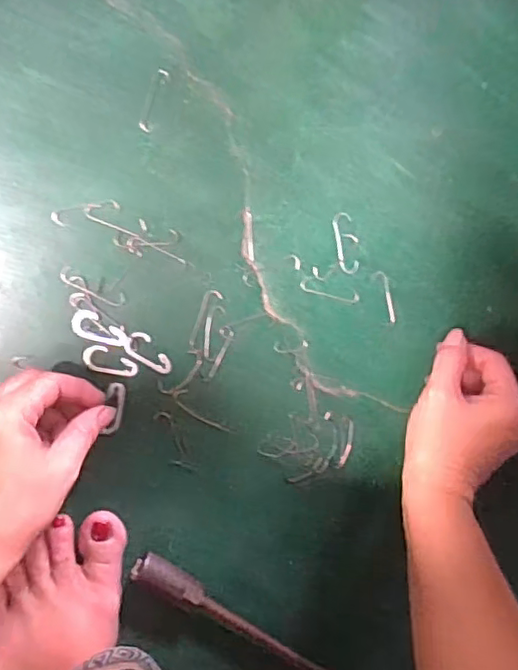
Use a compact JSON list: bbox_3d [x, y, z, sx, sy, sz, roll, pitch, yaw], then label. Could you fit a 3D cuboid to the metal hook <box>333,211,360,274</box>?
[{"bbox_3d":[0.063,-0.066,0.430,0.014,0.004,0.044,-11,94,-8],"label":"metal hook"}]

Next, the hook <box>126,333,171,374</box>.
[{"bbox_3d":[-0.075,0.013,0.414,0.035,0.004,0.017,36,87,-9],"label":"hook"}]

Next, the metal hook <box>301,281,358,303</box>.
[{"bbox_3d":[0.052,-0.030,0.430,0.045,0.004,0.008,12,91,-9],"label":"metal hook"}]

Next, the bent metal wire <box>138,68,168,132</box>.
[{"bbox_3d":[-0.070,-0.156,0.398,0.009,0.004,0.042,19,90,-9],"label":"bent metal wire"}]

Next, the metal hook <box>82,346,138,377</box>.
[{"bbox_3d":[-0.102,0.018,0.409,0.037,0.004,0.018,11,91,-9],"label":"metal hook"}]

